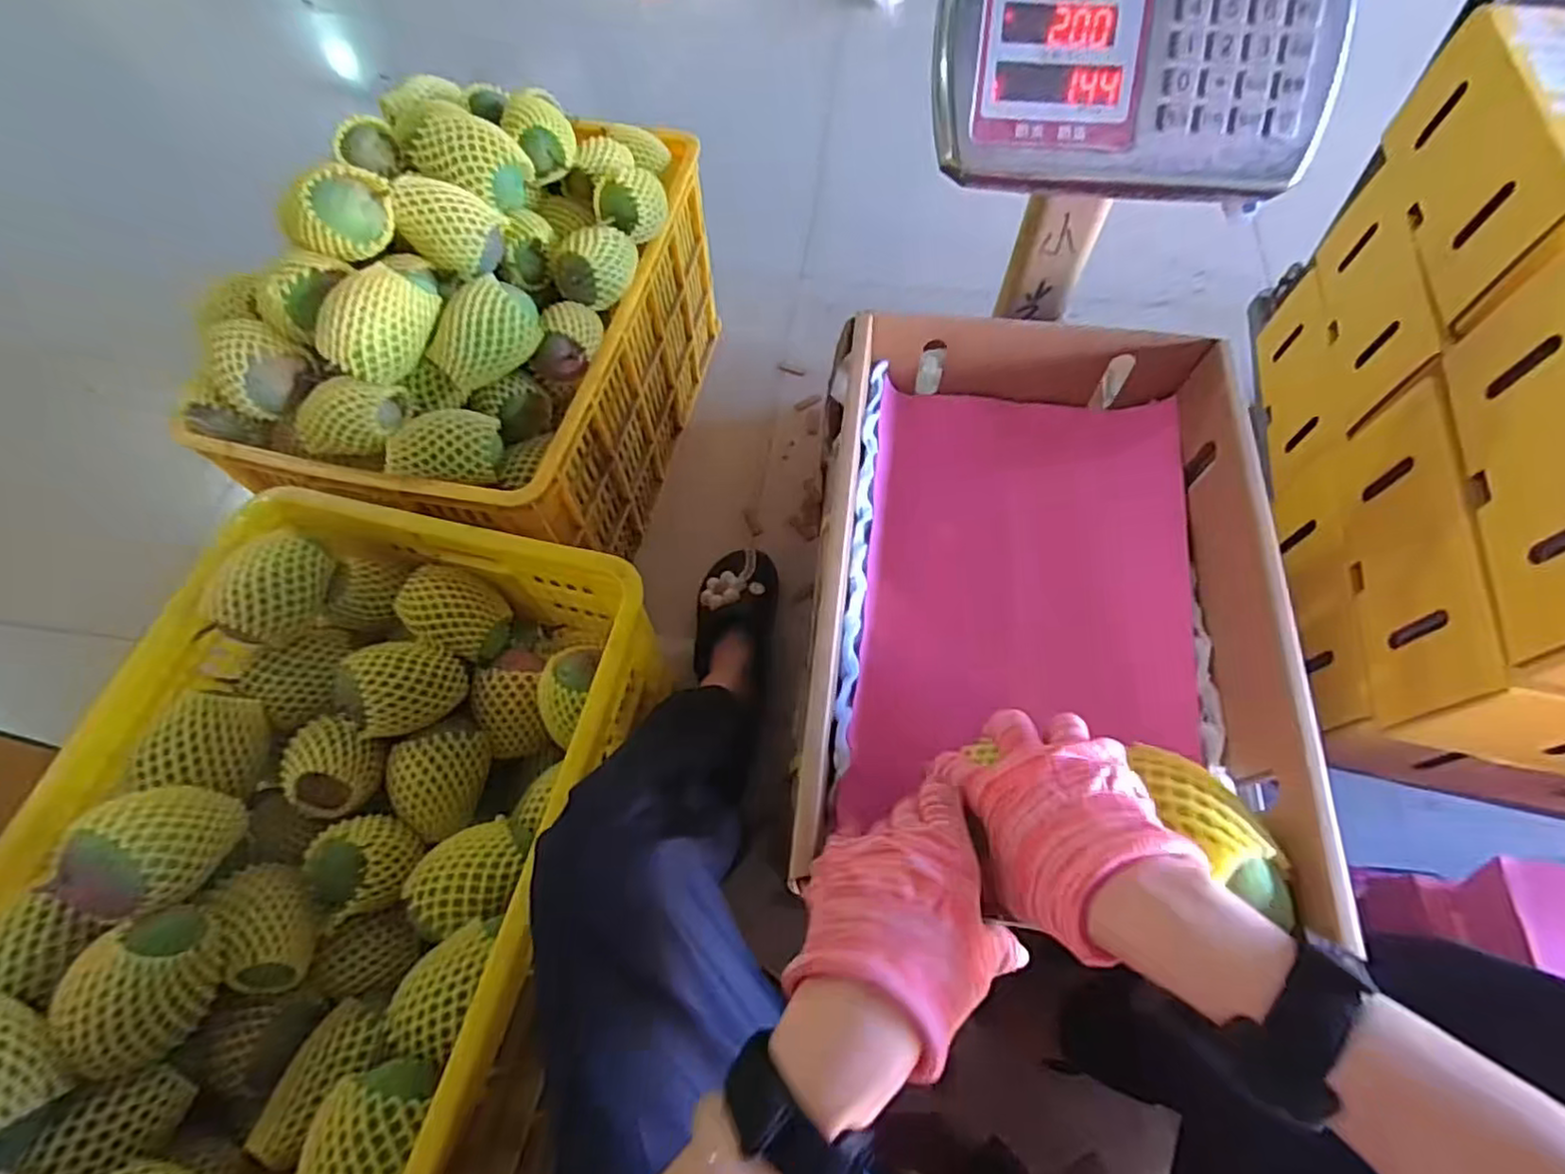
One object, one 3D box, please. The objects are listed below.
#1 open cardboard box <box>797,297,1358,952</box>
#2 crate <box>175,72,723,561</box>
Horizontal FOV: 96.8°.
[{"bbox_3d":[0.165,-0.010,0.479,0.268,0.106,0.397,5,64,4],"label":"open cardboard box"},{"bbox_3d":[-0.342,-0.317,0.835,0.353,0.387,0.541,12,64,7],"label":"crate"}]

